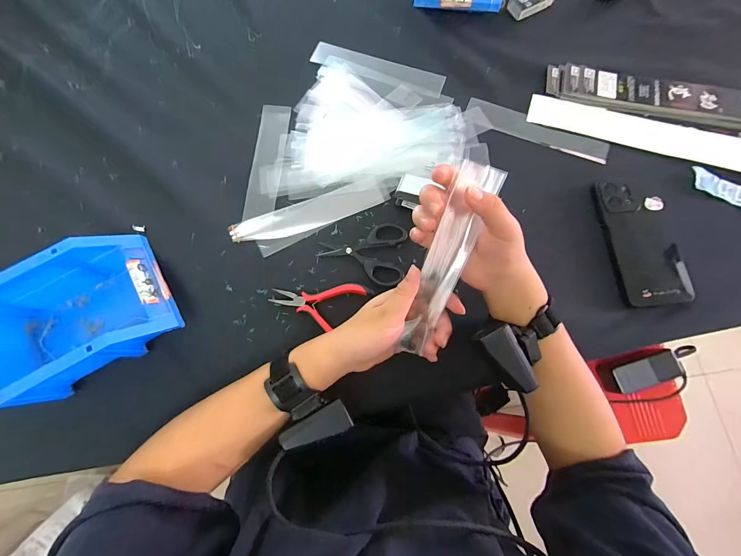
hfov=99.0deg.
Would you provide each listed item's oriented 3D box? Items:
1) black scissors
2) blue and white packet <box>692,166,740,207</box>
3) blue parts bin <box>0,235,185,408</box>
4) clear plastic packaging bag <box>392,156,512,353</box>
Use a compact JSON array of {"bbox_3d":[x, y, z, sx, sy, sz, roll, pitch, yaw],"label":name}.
[{"bbox_3d":[-0.010,-0.034,0.400,0.105,0.011,0.080,7,79,0],"label":"black scissors"},{"bbox_3d":[0.481,-0.116,0.421,0.105,0.013,0.031,26,79,4],"label":"blue and white packet"},{"bbox_3d":[-0.317,0.043,0.344,0.179,0.093,0.121,-29,78,-7],"label":"blue parts bin"},{"bbox_3d":[0.073,-0.009,0.316,0.038,0.013,0.202,16,112,2],"label":"clear plastic packaging bag"}]

